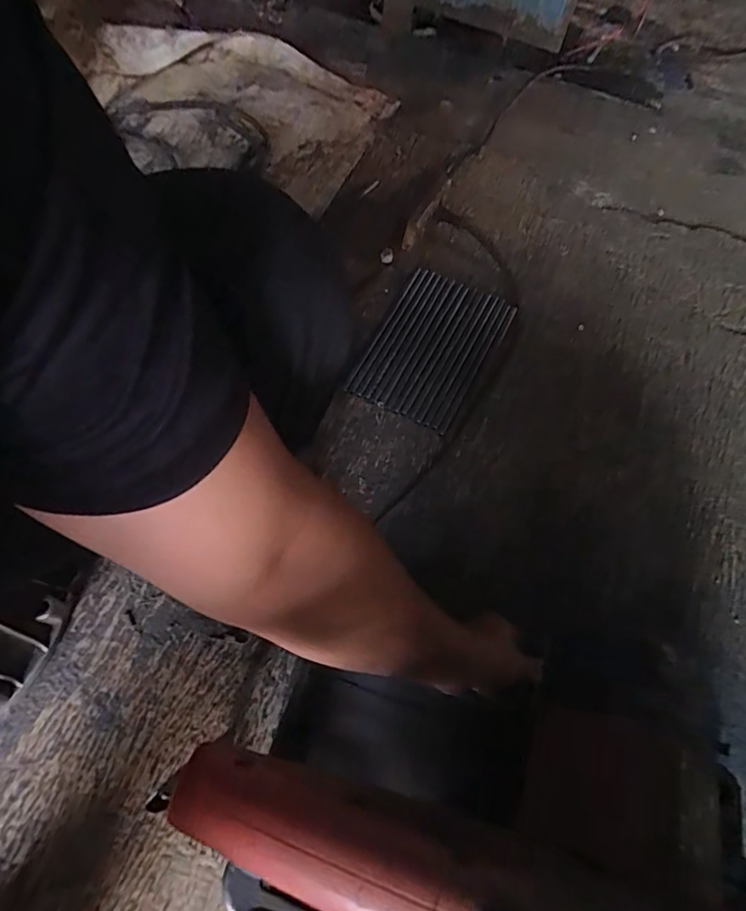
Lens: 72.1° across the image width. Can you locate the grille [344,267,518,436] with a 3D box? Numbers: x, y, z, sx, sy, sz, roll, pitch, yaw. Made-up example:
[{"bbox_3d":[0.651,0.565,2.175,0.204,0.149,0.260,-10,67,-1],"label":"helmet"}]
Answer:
[{"bbox_3d":[0.094,-0.169,0.788,0.166,0.029,0.258,26,60,9],"label":"grille"}]

